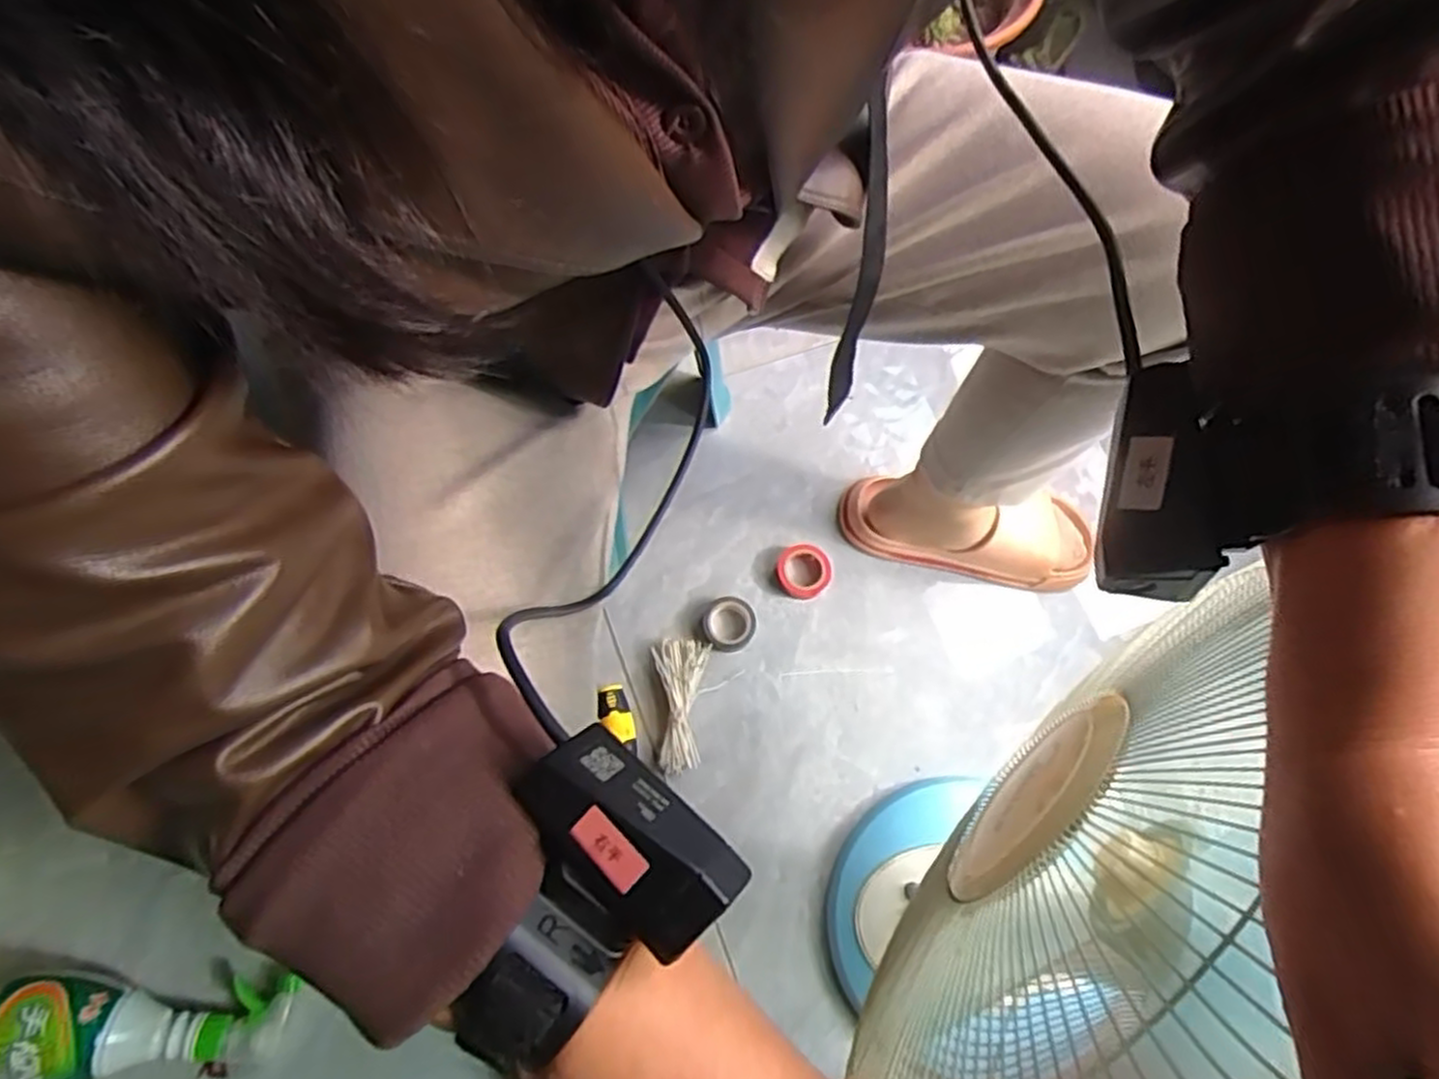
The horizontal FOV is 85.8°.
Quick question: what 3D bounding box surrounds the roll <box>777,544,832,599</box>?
[{"bbox_3d":[0.089,0.033,0.813,0.056,0.015,0.057,0,71,-1],"label":"roll"}]

